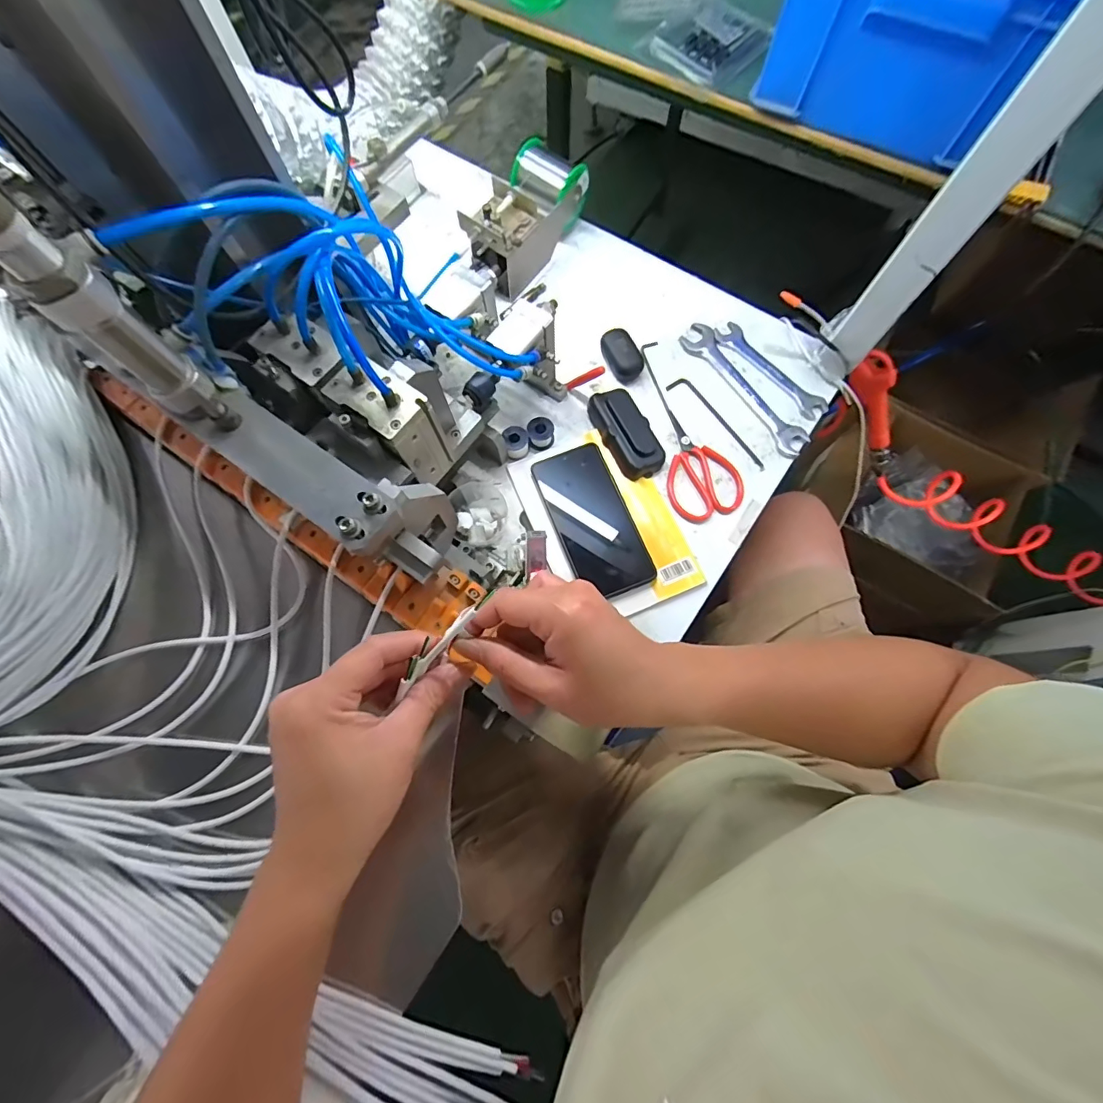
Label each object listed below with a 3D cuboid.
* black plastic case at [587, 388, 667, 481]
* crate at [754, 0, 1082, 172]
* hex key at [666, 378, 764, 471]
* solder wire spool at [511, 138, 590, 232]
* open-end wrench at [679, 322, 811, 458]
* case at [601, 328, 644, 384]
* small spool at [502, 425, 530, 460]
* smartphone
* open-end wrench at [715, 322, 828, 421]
[{"bbox_3d":[0.083,-0.132,0.520,0.050,0.030,0.104,-25,74,-7],"label":"black plastic case"},{"bbox_3d":[0.369,-0.548,0.438,0.224,0.127,0.308,33,76,10],"label":"crate"},{"bbox_3d":[0.190,-0.146,0.536,0.024,0.004,0.144,-37,76,-10],"label":"hex key"},{"bbox_3d":[-0.003,-0.450,0.593,0.089,0.076,0.076,29,75,9],"label":"solder wire spool"},{"bbox_3d":[0.222,-0.192,0.546,0.040,0.005,0.198,-32,75,-9],"label":"open-end wrench"},{"bbox_3d":[0.083,-0.229,0.551,0.035,0.024,0.058,-25,74,-7],"label":"case"},{"bbox_3d":[-0.038,-0.121,0.520,0.026,0.024,0.026,-8,73,-2],"label":"small spool"},{"bbox_3d":[0.043,-0.035,0.494,0.076,0.014,0.163,-21,74,-6],"label":"smartphone"},{"bbox_3d":[0.257,-0.215,0.551,0.035,0.009,0.156,-38,76,-10],"label":"open-end wrench"}]

